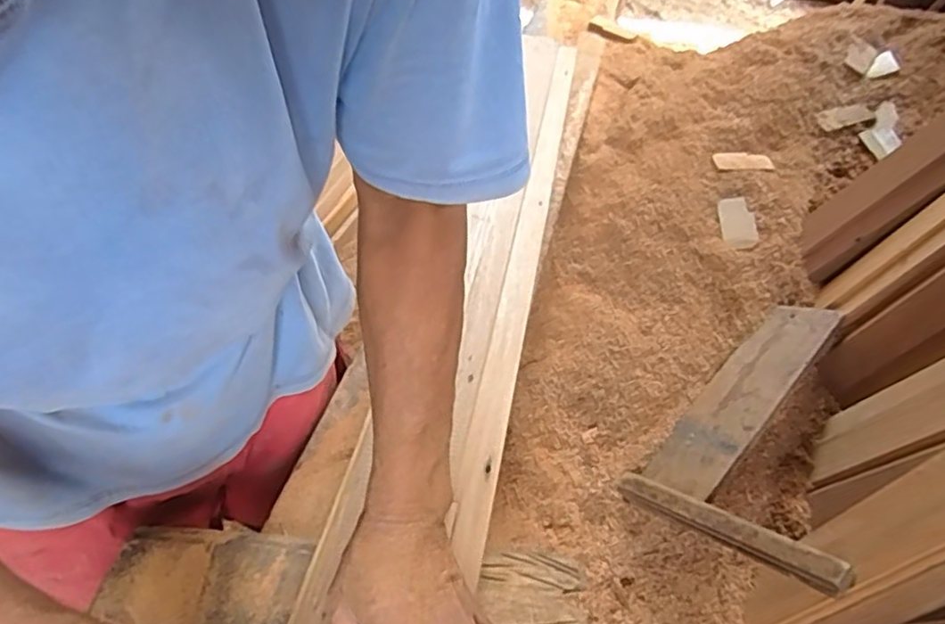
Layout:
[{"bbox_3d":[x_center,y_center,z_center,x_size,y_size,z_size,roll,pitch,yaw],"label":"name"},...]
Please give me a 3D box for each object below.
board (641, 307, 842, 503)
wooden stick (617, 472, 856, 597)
[{"bbox_3d":[0.380,0.114,0.903,0.348,0.014,0.116,-46,29,-19],"label":"board"},{"bbox_3d":[0.283,0.245,0.744,0.029,0.034,0.296,-26,18,-27],"label":"wooden stick"}]

